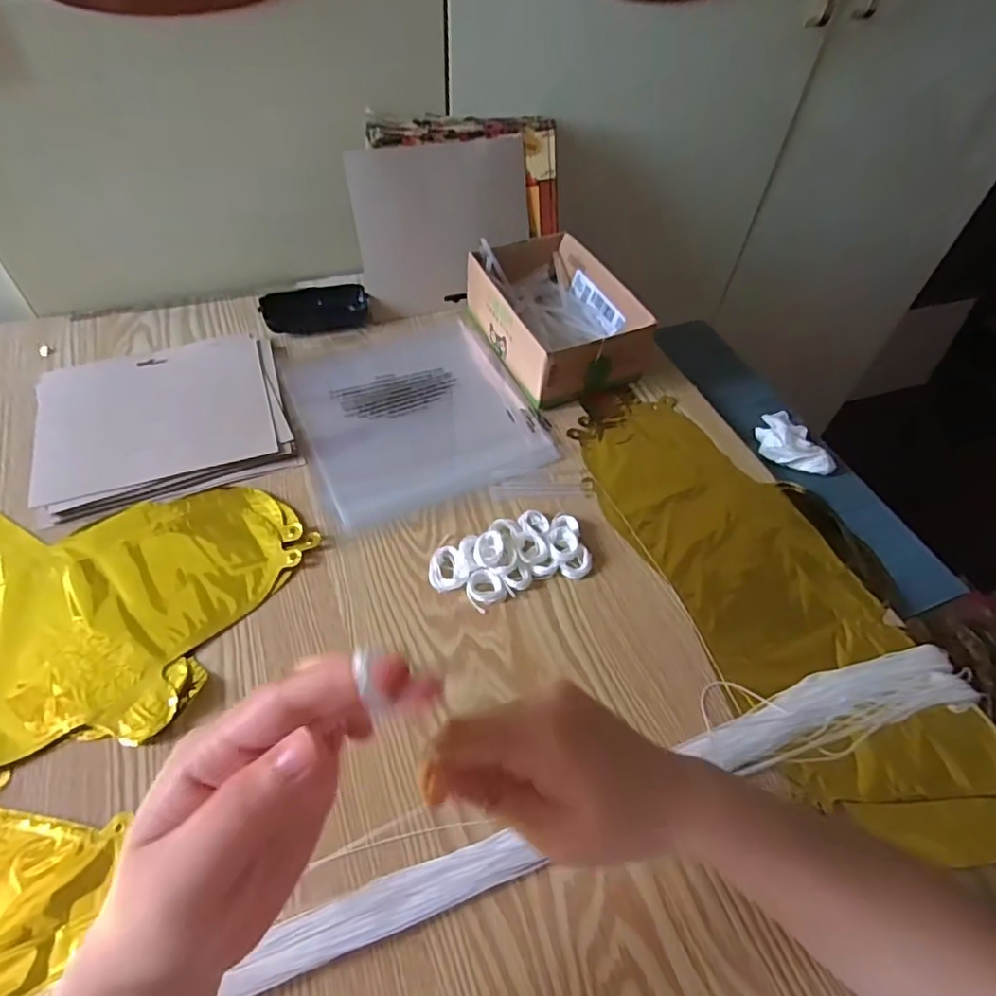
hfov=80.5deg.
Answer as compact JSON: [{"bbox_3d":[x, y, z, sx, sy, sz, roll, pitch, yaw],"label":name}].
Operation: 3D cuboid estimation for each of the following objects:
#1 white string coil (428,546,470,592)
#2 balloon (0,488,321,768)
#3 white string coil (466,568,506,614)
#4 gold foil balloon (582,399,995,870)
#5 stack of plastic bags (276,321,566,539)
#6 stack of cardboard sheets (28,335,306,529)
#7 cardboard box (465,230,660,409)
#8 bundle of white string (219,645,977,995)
[{"bbox_3d":[-0.040,0.056,0.460,0.030,0.008,0.037,-13,54,-14],"label":"white string coil"},{"bbox_3d":[-0.387,0.061,0.419,0.436,0.016,0.231,9,52,3],"label":"balloon"},{"bbox_3d":[-0.010,0.069,0.450,0.028,0.010,0.029,2,52,-3],"label":"white string coil"},{"bbox_3d":[0.211,0.068,0.461,0.155,0.008,0.410,-16,55,-16],"label":"gold foil balloon"},{"bbox_3d":[-0.083,-0.089,0.575,0.211,0.008,0.235,-20,56,-19],"label":"stack of plastic bags"},{"bbox_3d":[-0.301,-0.074,0.533,0.203,0.012,0.180,-16,55,-16],"label":"stack of cardboard sheets"},{"bbox_3d":[0.059,-0.192,0.624,0.134,0.070,0.198,-18,55,-17],"label":"cardboard box"},{"bbox_3d":[-0.050,0.219,0.325,0.813,0.019,0.043,-14,54,-15],"label":"bundle of white string"}]

